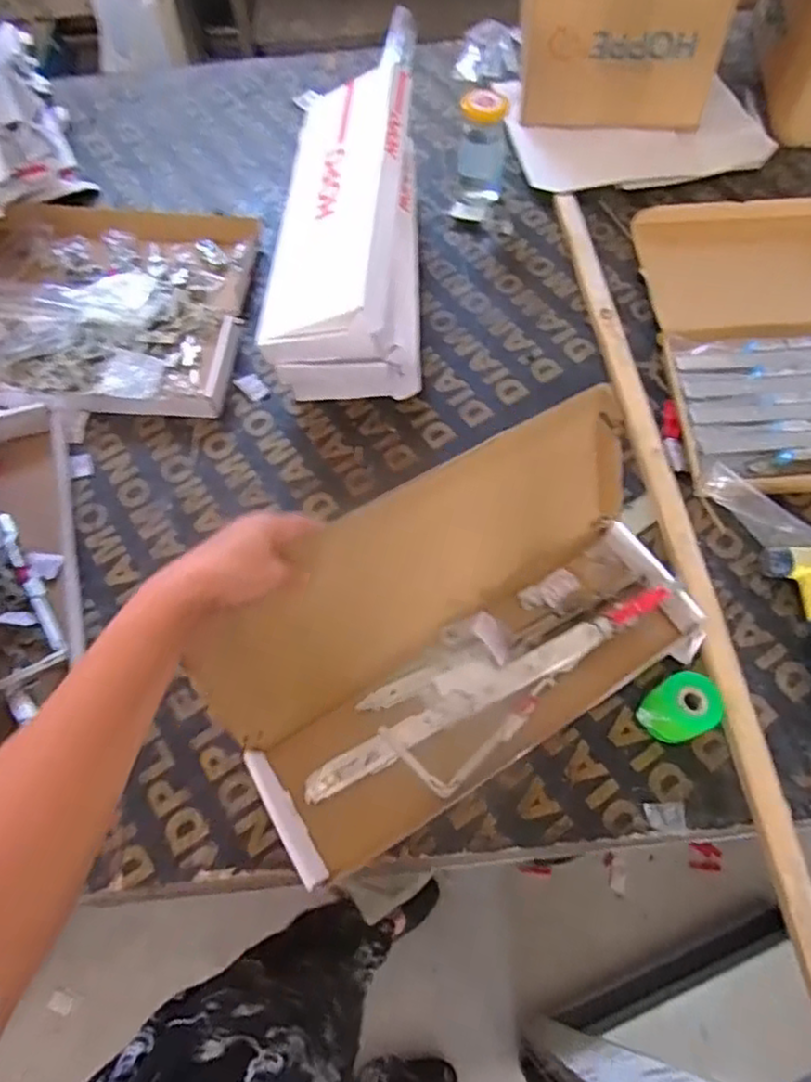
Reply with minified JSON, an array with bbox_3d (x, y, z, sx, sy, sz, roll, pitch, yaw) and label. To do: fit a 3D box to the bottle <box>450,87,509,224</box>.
[{"bbox_3d":[0.098,-0.505,0.877,0.065,0.134,0.077,5,66,5],"label":"bottle"}]

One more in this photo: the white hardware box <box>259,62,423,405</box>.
[{"bbox_3d":[-0.060,-0.361,0.796,0.159,0.154,0.401,2,65,3],"label":"white hardware box"}]

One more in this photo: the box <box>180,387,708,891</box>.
[{"bbox_3d":[0.046,0.079,0.567,0.411,0.171,0.206,-29,67,-11],"label":"box"}]

